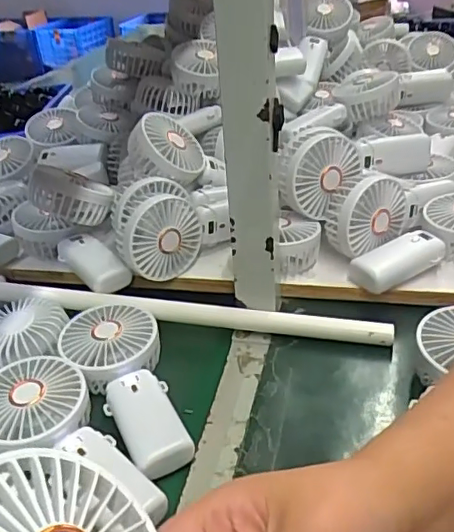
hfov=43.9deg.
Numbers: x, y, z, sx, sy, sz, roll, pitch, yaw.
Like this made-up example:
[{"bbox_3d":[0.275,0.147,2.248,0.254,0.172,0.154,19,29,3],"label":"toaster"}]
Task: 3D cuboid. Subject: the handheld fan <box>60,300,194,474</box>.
[{"bbox_3d":[-0.081,0.096,0.477,0.085,0.037,0.186,-21,36,-21],"label":"handheld fan"}]

